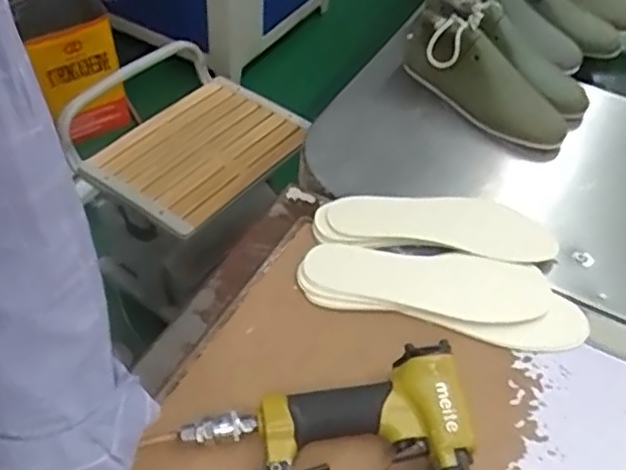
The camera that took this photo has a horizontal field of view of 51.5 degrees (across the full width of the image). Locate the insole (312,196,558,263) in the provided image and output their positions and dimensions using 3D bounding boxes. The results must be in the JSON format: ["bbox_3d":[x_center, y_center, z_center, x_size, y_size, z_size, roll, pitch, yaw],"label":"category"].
[{"bbox_3d":[0.127,-0.012,0.688,0.245,0.010,0.080,6,49,1],"label":"insole"}]

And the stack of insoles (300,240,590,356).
[{"bbox_3d":[0.123,0.054,0.630,0.264,0.017,0.087,11,49,5],"label":"stack of insoles"}]

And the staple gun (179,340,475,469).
[{"bbox_3d":[0.013,0.161,0.518,0.225,0.044,0.136,-1,49,-6],"label":"staple gun"}]

